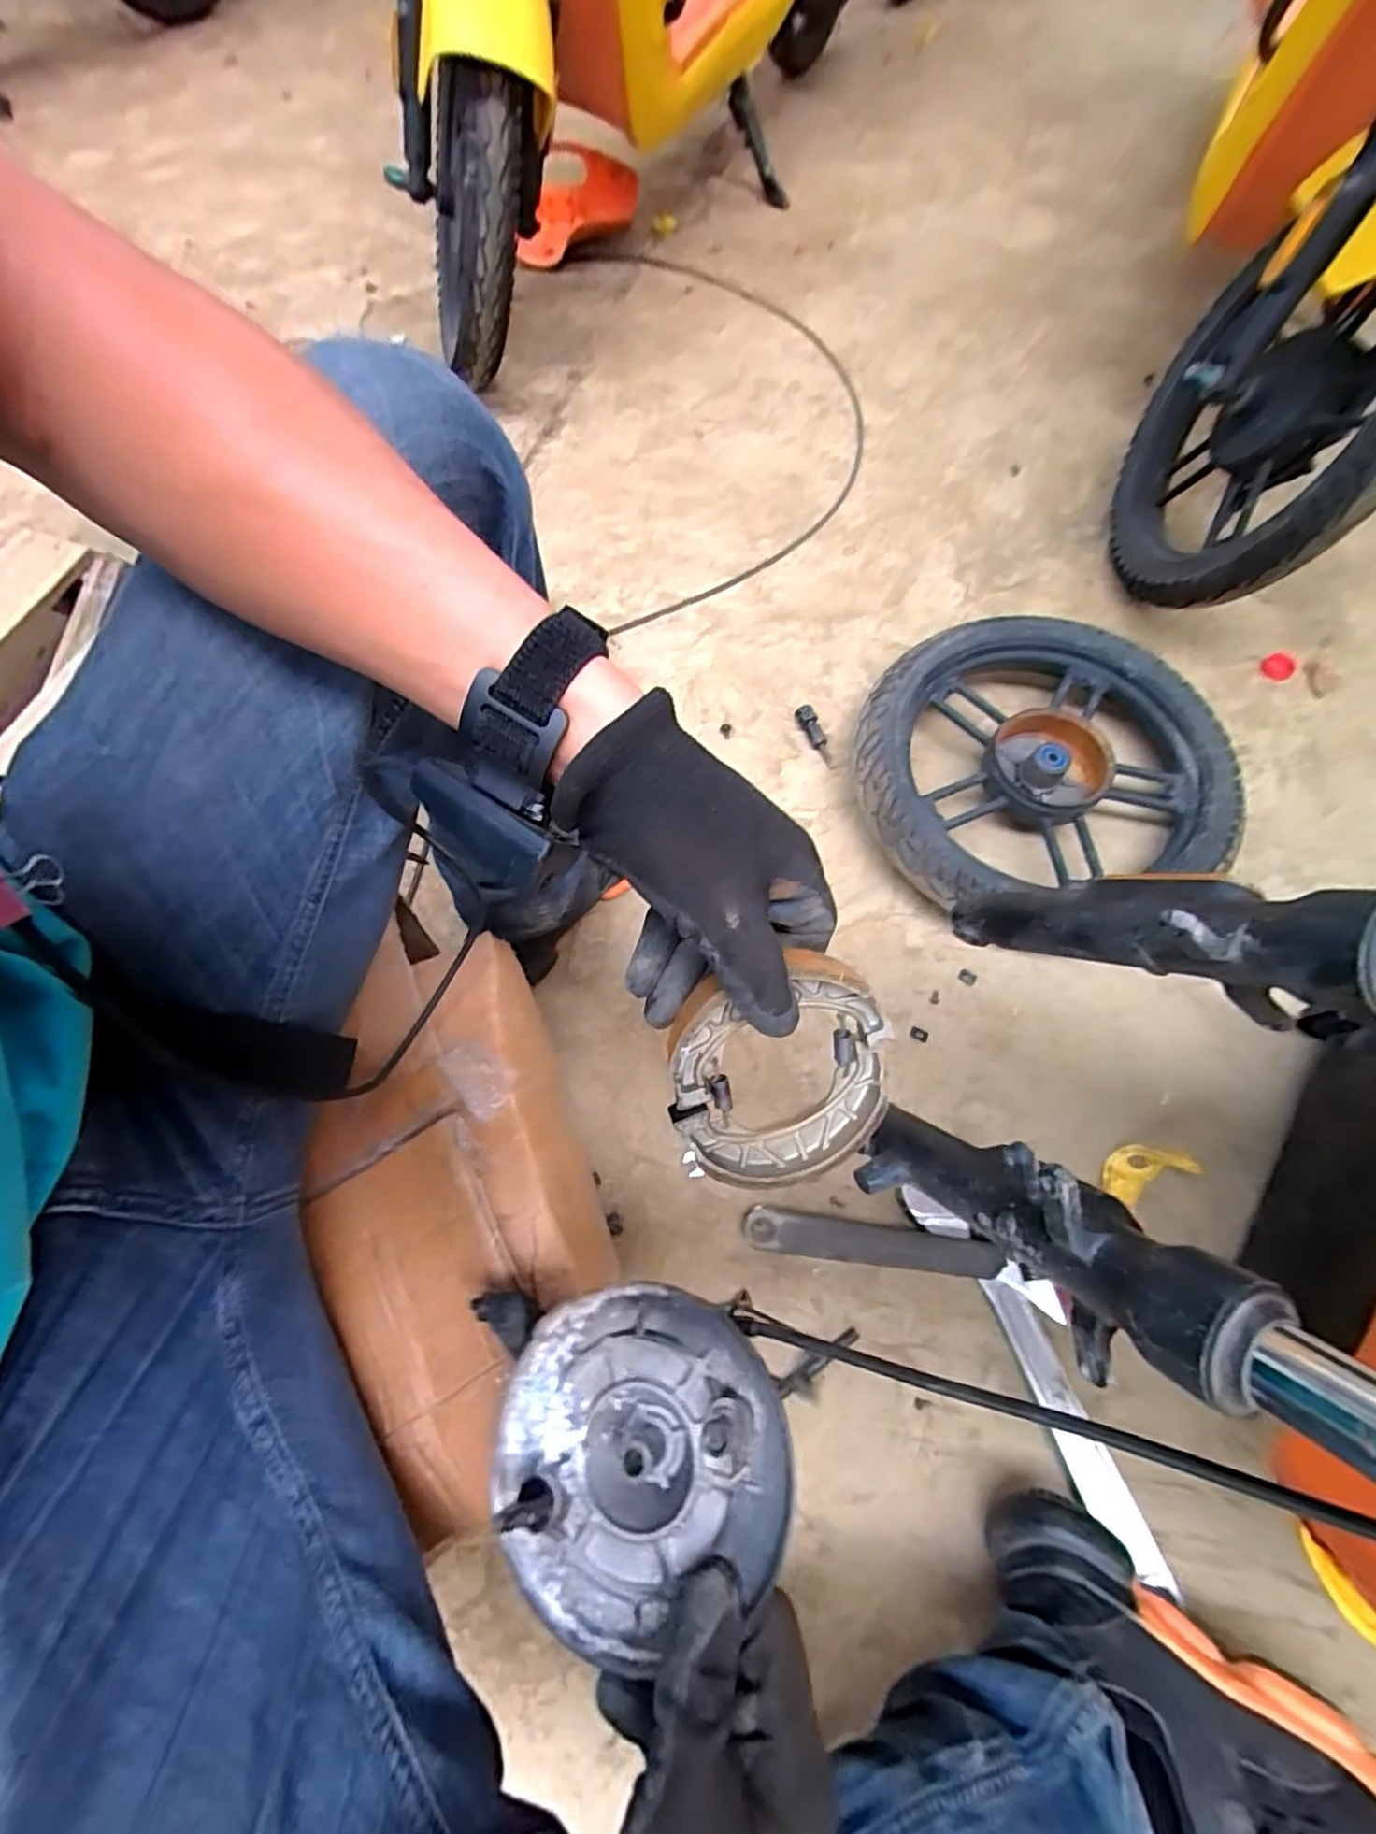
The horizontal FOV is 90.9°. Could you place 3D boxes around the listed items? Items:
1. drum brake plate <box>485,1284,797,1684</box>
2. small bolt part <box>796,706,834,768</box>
[{"bbox_3d":[-0.023,0.224,0.287,0.123,0.031,0.114,0,68,0],"label":"drum brake plate"},{"bbox_3d":[0.146,-0.206,0.771,0.016,0.017,0.077,-23,82,-9],"label":"small bolt part"}]

